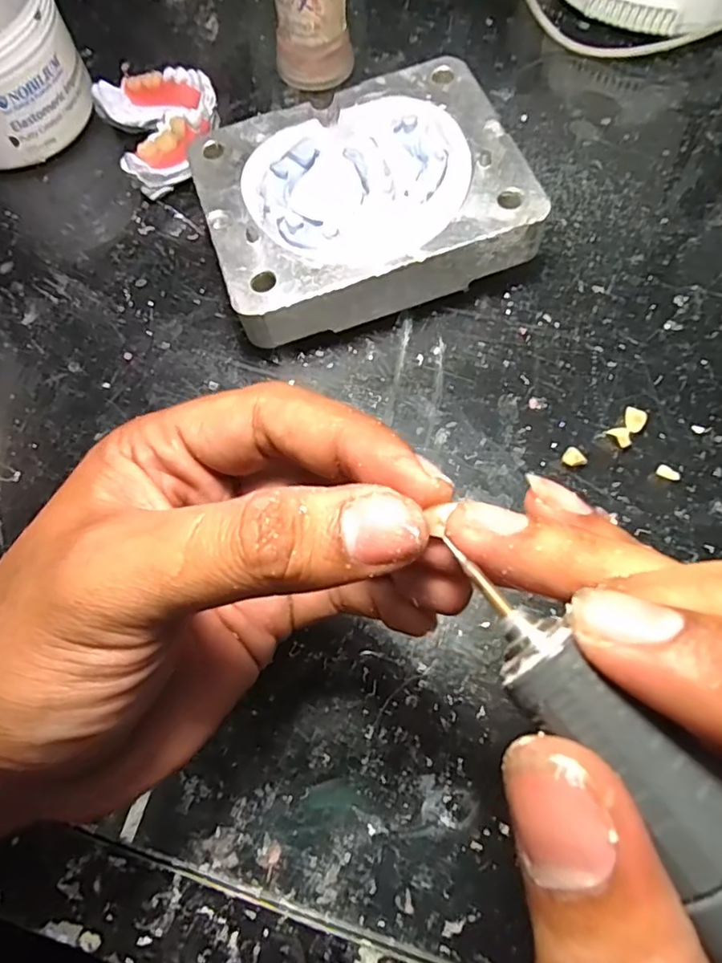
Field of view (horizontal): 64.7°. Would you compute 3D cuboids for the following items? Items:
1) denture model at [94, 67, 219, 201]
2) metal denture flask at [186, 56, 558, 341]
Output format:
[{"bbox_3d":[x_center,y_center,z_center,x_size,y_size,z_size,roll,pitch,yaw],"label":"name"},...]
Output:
[{"bbox_3d":[-0.100,-0.180,0.293,0.055,0.033,0.060,0,71,1],"label":"denture model"},{"bbox_3d":[-0.001,-0.126,0.266,0.135,0.044,0.106,-19,72,-5],"label":"metal denture flask"}]

